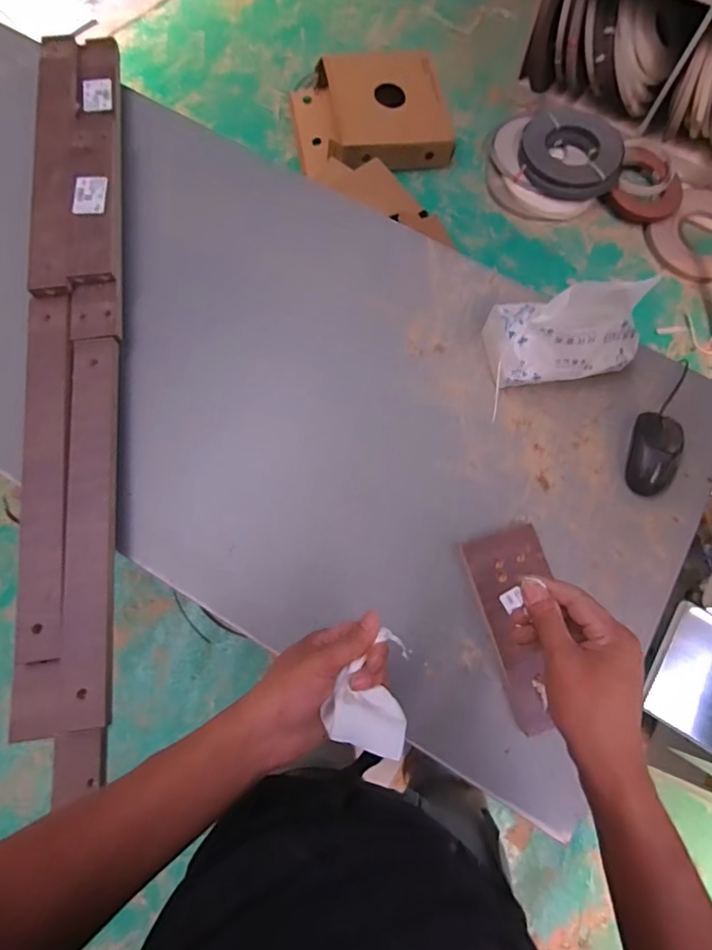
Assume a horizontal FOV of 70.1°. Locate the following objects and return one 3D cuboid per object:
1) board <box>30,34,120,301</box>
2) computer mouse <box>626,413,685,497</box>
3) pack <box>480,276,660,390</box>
[{"bbox_3d":[-0.403,-0.469,0.735,0.124,0.035,0.480,-5,73,-3],"label":"board"},{"bbox_3d":[0.382,-0.028,0.636,0.064,0.037,0.113,17,74,4],"label":"computer mouse"},{"bbox_3d":[0.266,-0.180,0.627,0.173,0.138,0.091,-5,73,-3],"label":"pack"}]

